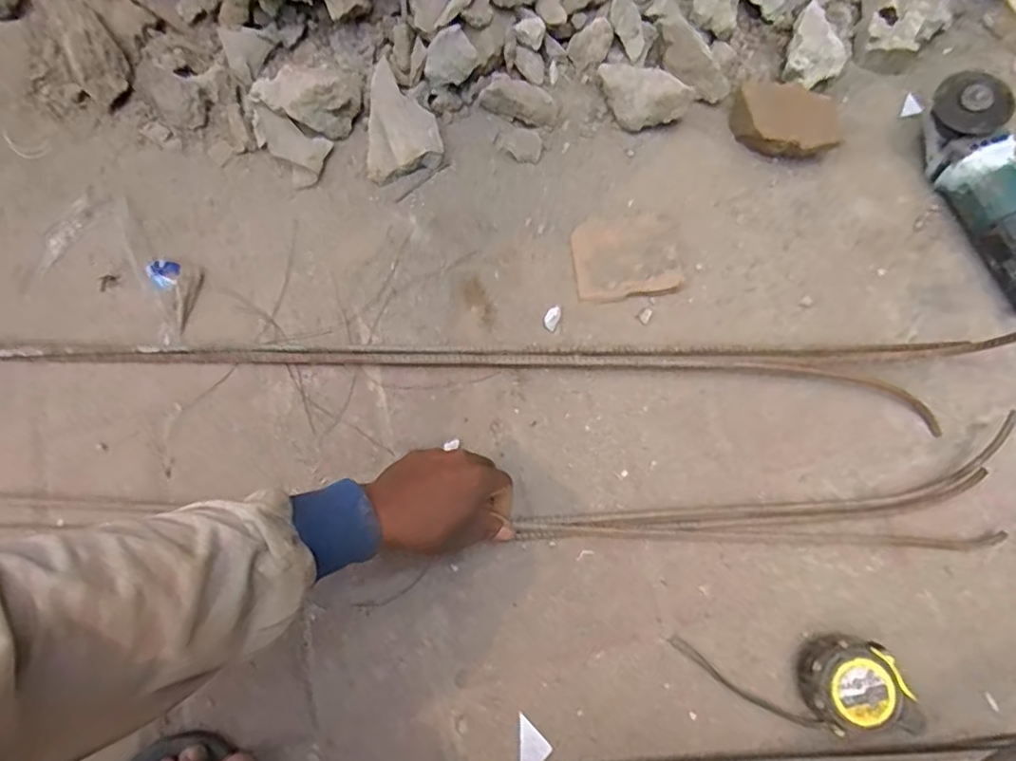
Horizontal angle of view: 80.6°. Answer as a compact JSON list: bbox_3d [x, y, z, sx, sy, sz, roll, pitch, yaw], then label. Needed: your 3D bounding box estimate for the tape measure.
[{"bbox_3d":[0.288,0.257,0.509,0.077,0.043,0.067,-28,76,-8],"label":"tape measure"}]

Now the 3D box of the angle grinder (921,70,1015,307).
[{"bbox_3d":[0.514,-0.190,0.623,0.073,0.072,0.253,-18,75,-5],"label":"angle grinder"}]

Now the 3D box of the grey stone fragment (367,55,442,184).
[{"bbox_3d":[-0.113,-0.283,0.663,0.076,0.031,0.133,0,74,0],"label":"grey stone fragment"}]

